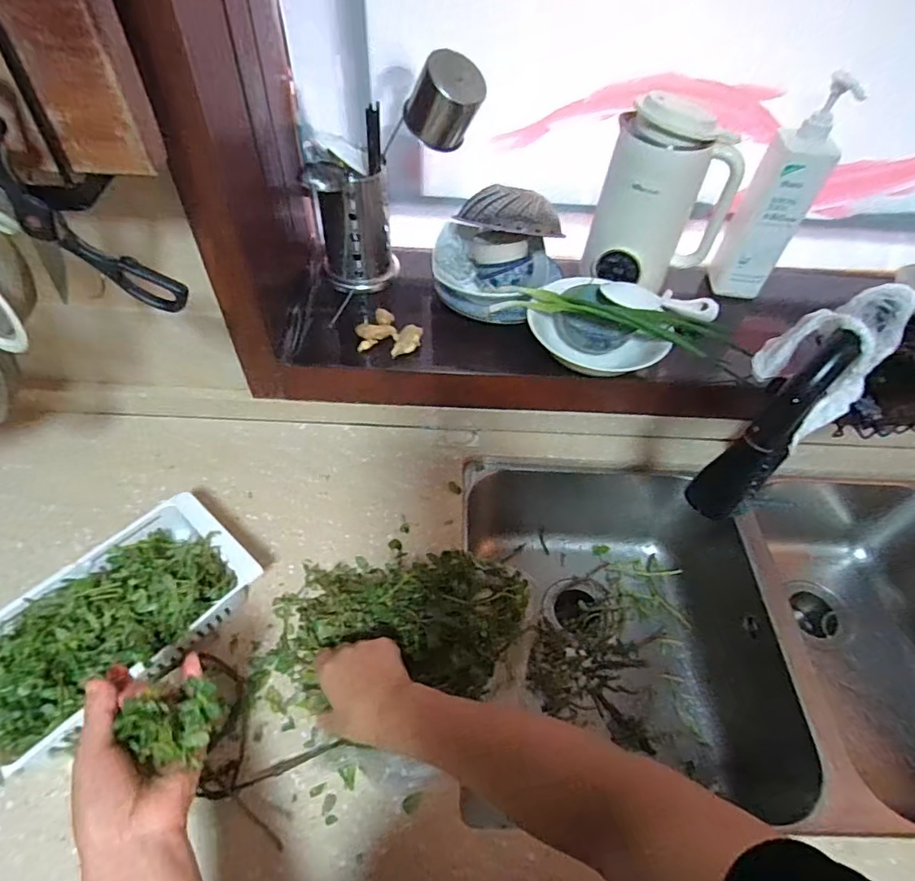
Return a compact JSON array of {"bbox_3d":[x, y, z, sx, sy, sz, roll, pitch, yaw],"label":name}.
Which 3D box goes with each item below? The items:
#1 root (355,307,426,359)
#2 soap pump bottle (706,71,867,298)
[{"bbox_3d":[-0.097,-0.147,0.740,0.091,0.020,0.079,31,56,19],"label":"root"},{"bbox_3d":[0.453,-0.341,0.756,0.073,0.281,0.072,11,52,4],"label":"soap pump bottle"}]

